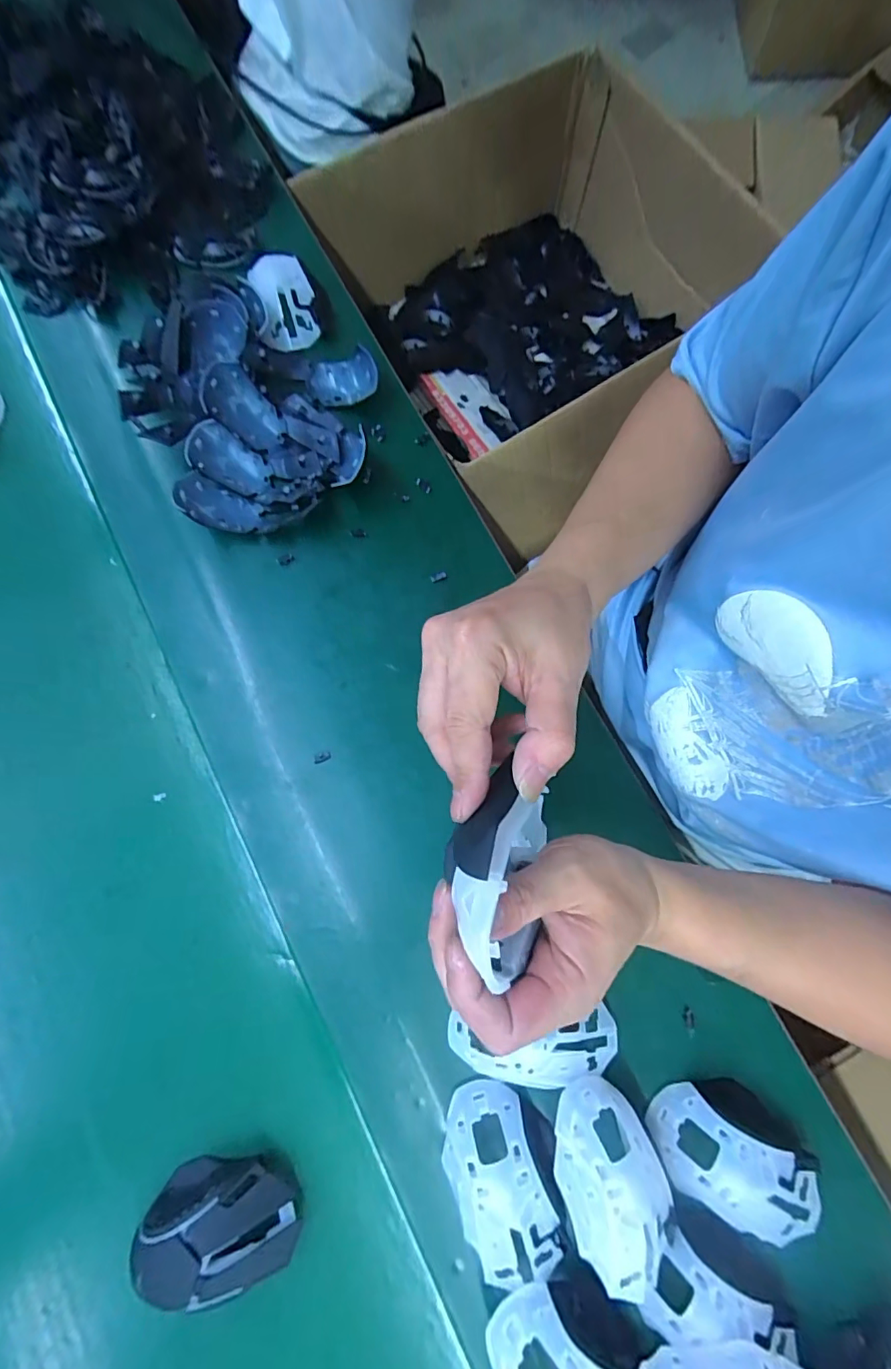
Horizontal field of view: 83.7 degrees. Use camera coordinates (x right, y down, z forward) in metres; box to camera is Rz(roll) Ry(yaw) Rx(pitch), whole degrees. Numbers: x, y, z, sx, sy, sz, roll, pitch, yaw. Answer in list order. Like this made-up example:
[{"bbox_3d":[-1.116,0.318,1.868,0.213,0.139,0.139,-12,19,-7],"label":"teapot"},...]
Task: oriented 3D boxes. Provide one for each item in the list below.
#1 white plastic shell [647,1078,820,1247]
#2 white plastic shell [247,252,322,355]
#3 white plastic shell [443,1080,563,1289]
[{"bbox_3d":[0.198,0.325,0.338,0.112,0.033,0.075,39,82,8],"label":"white plastic shell"},{"bbox_3d":[-0.151,-0.360,0.465,0.052,0.027,0.085,-13,79,-2],"label":"white plastic shell"},{"bbox_3d":[0.035,0.333,0.332,0.059,0.032,0.114,-19,79,-3],"label":"white plastic shell"}]

